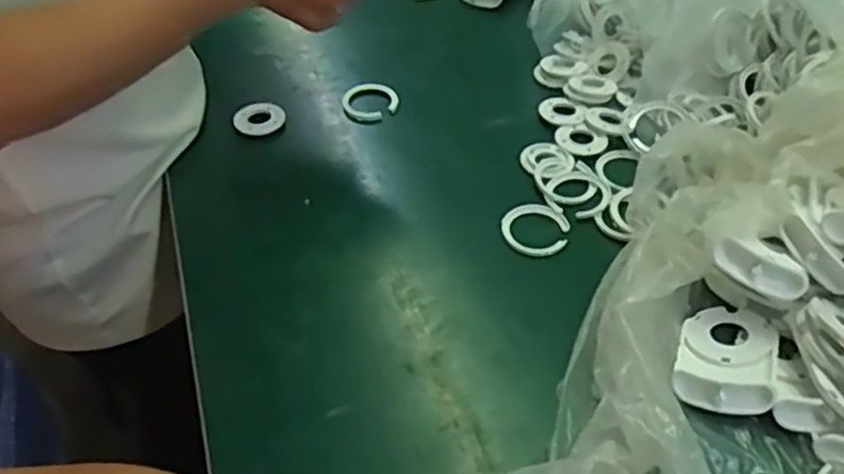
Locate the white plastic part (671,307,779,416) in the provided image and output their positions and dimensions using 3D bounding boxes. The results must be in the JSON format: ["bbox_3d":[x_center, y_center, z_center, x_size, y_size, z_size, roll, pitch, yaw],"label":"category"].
[{"bbox_3d":[0.195,0.071,0.456,0.056,0.020,0.083,17,47,16],"label":"white plastic part"}]

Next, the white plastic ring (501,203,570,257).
[{"bbox_3d":[0.088,-0.008,0.552,0.049,0.005,0.053,-2,46,2],"label":"white plastic ring"}]

